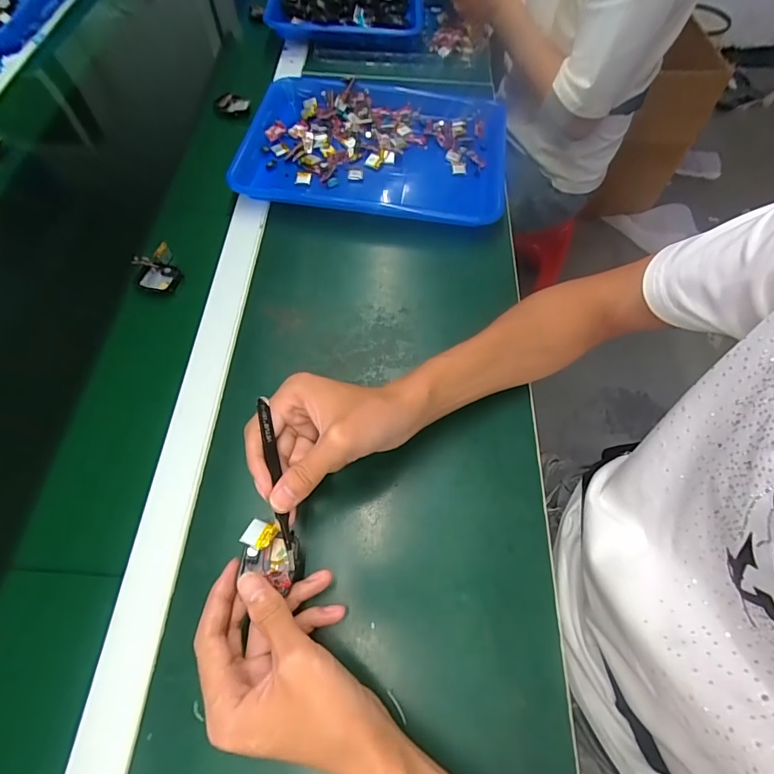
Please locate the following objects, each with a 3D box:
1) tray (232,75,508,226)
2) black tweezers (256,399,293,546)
[{"bbox_3d":[-0.017,-0.325,0.588,0.344,0.039,0.270,8,62,3],"label":"tray"},{"bbox_3d":[-0.079,0.058,0.302,0.009,0.005,0.105,-11,79,-7],"label":"black tweezers"}]

